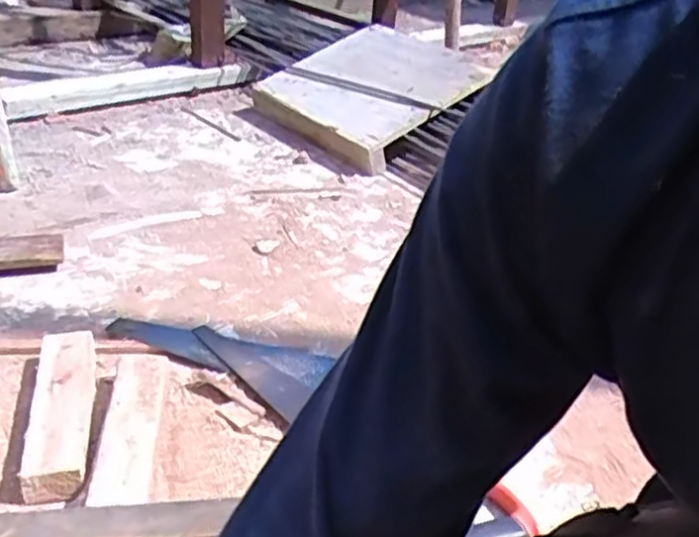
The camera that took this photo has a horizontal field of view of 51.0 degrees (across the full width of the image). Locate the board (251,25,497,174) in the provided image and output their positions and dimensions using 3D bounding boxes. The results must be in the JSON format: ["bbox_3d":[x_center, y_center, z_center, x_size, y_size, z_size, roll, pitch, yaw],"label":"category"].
[{"bbox_3d":[0.049,-0.427,1.681,0.418,0.054,0.415,-36,50,-23],"label":"board"}]

